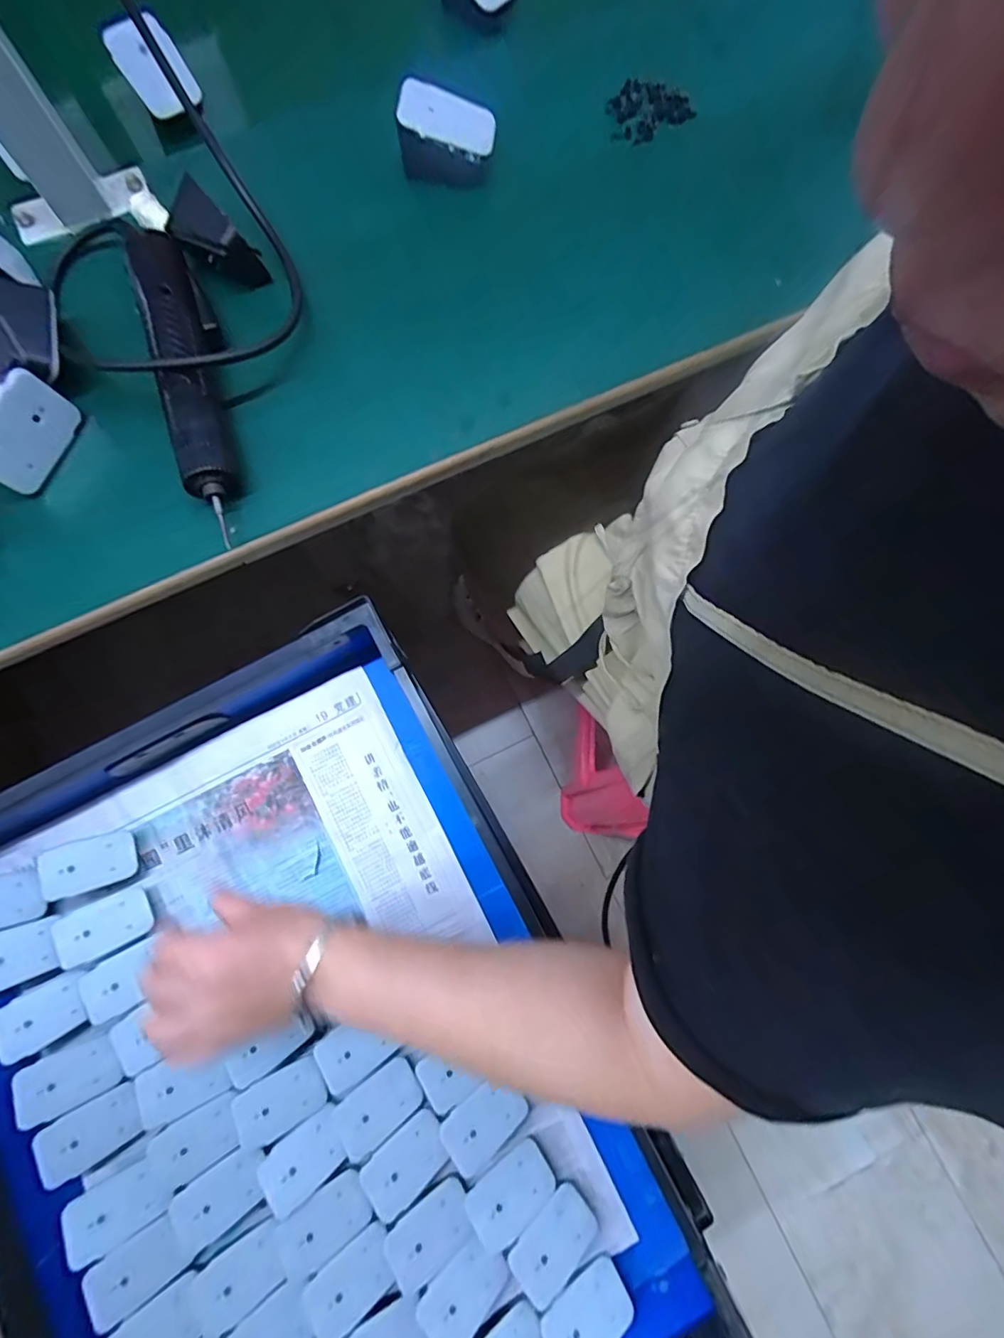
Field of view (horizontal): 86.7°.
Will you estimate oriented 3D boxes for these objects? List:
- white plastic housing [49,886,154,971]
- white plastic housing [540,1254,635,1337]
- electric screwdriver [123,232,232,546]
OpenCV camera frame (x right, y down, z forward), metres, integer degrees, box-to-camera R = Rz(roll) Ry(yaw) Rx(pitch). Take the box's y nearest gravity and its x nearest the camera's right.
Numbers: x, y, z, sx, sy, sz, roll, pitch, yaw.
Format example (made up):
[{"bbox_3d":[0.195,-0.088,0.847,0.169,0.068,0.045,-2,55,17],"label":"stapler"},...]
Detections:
[{"bbox_3d":[-0.351,0.227,0.468,0.071,0.012,0.045,-20,75,-30],"label":"white plastic housing"},{"bbox_3d":[0.067,0.499,0.410,0.072,0.008,0.046,-15,61,-29],"label":"white plastic housing"},{"bbox_3d":[-0.211,-0.198,0.351,0.032,0.032,0.219,-18,79,-5],"label":"electric screwdriver"}]

